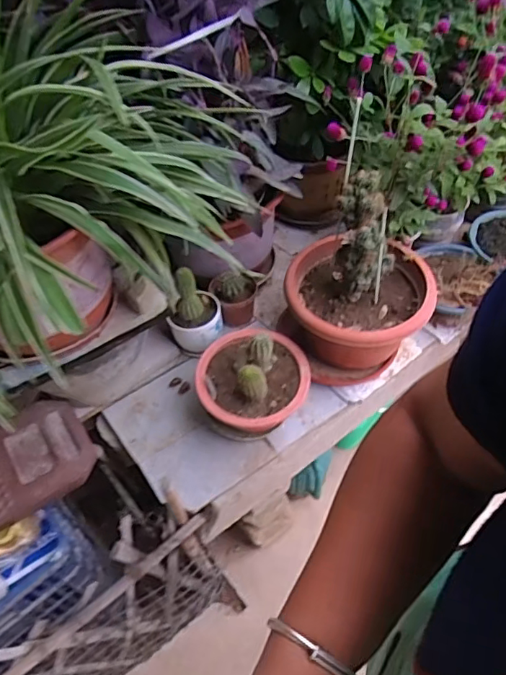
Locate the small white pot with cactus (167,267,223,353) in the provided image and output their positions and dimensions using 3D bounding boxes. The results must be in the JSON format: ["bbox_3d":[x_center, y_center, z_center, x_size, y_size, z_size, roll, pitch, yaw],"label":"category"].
[{"bbox_3d":[-0.116,-0.057,1.058,0.098,0.148,0.092,-5,49,6],"label":"small white pot with cactus"}]

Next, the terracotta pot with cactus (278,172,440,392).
[{"bbox_3d":[0.197,-0.107,0.962,0.264,0.354,0.240,-5,49,6],"label":"terracotta pot with cactus"}]

